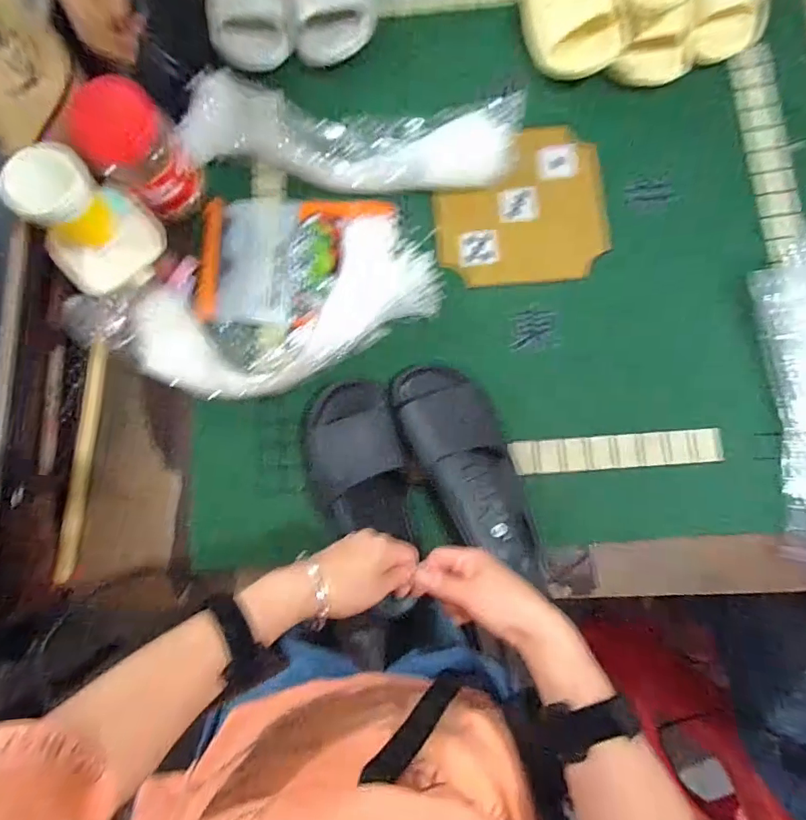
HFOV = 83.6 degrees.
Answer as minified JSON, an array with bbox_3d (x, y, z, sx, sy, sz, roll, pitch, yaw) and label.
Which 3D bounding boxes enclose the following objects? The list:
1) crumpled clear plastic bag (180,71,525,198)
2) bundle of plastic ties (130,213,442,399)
[{"bbox_3d":[-0.064,-0.357,0.586,0.419,0.054,0.124,9,82,2],"label":"crumpled clear plastic bag"},{"bbox_3d":[-0.138,-0.115,0.550,0.363,0.060,0.170,-23,82,-3],"label":"bundle of plastic ties"}]

